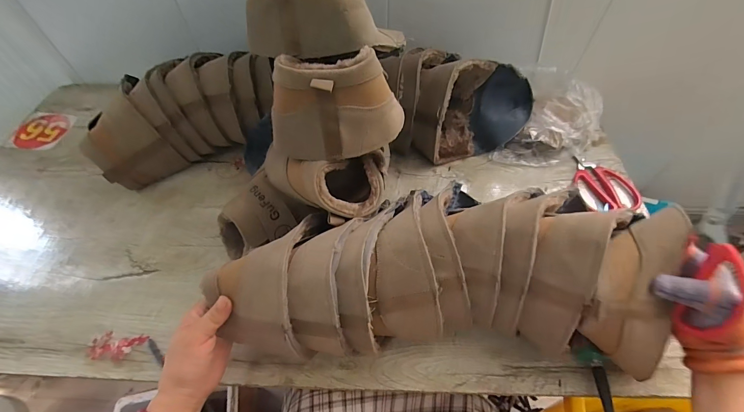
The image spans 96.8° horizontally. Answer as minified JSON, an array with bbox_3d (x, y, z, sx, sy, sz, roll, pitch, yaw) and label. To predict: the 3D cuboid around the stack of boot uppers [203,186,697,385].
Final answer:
[{"bbox_3d":[0.069,0.077,0.375,0.491,0.117,0.180,-3,55,1],"label":"stack of boot uppers"}]

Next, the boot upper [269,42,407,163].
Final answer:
[{"bbox_3d":[-0.044,-0.106,0.364,0.155,0.100,0.062,2,55,2],"label":"boot upper"}]

